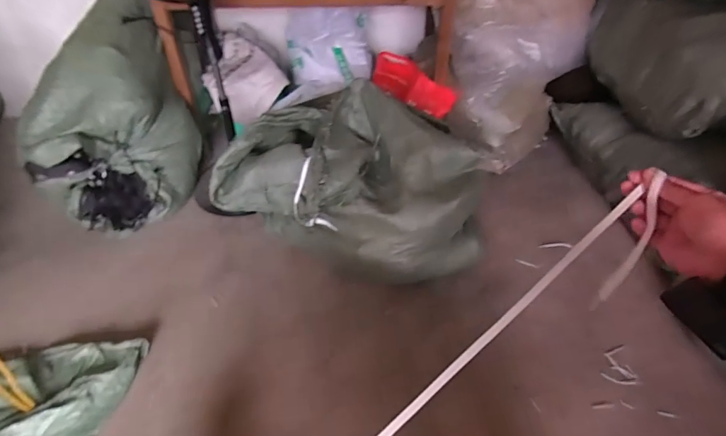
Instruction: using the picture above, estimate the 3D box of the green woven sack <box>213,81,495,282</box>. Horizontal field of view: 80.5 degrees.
[{"bbox_3d":[-0.034,-0.096,1.193,0.687,0.375,0.347,9,42,12],"label":"green woven sack"}]

